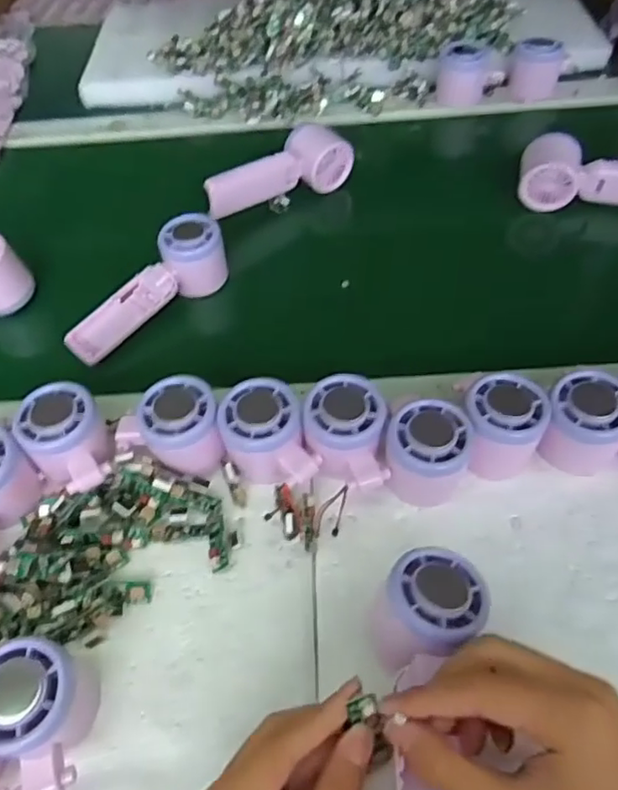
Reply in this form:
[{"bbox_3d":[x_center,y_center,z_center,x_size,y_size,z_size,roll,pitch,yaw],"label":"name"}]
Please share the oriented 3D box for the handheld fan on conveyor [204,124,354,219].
[{"bbox_3d":[-0.034,-0.233,0.643,0.166,0.050,0.045,-27,56,-15],"label":"handheld fan on conveyor"}]

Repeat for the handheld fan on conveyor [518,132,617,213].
[{"bbox_3d":[0.299,-0.223,0.620,0.163,0.042,0.071,5,54,7],"label":"handheld fan on conveyor"}]

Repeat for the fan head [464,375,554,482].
[{"bbox_3d":[0.132,0.023,0.430,0.058,0.054,0.067,12,55,12],"label":"fan head"}]

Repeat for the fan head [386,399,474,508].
[{"bbox_3d":[0.081,0.041,0.423,0.058,0.058,0.054,7,54,9],"label":"fan head"}]

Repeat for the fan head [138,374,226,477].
[{"bbox_3d":[-0.091,0.022,0.437,0.054,0.044,0.058,-13,54,-6],"label":"fan head"}]

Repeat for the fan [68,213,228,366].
[{"bbox_3d":[-0.146,-0.092,0.568,0.168,0.059,0.054,-42,61,-7],"label":"fan"}]

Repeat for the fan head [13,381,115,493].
[{"bbox_3d":[-0.169,0.030,0.431,0.054,0.038,0.073,-34,59,-20],"label":"fan head"}]

